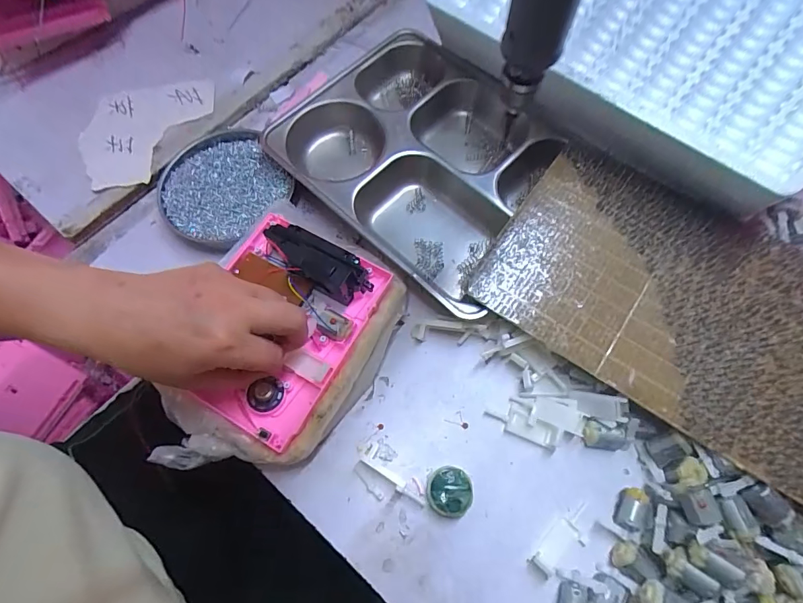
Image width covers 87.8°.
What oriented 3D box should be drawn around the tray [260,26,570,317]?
[{"bbox_3d":[0.019,-0.147,0.414,0.213,0.039,0.275,-43,72,-14],"label":"tray"}]

